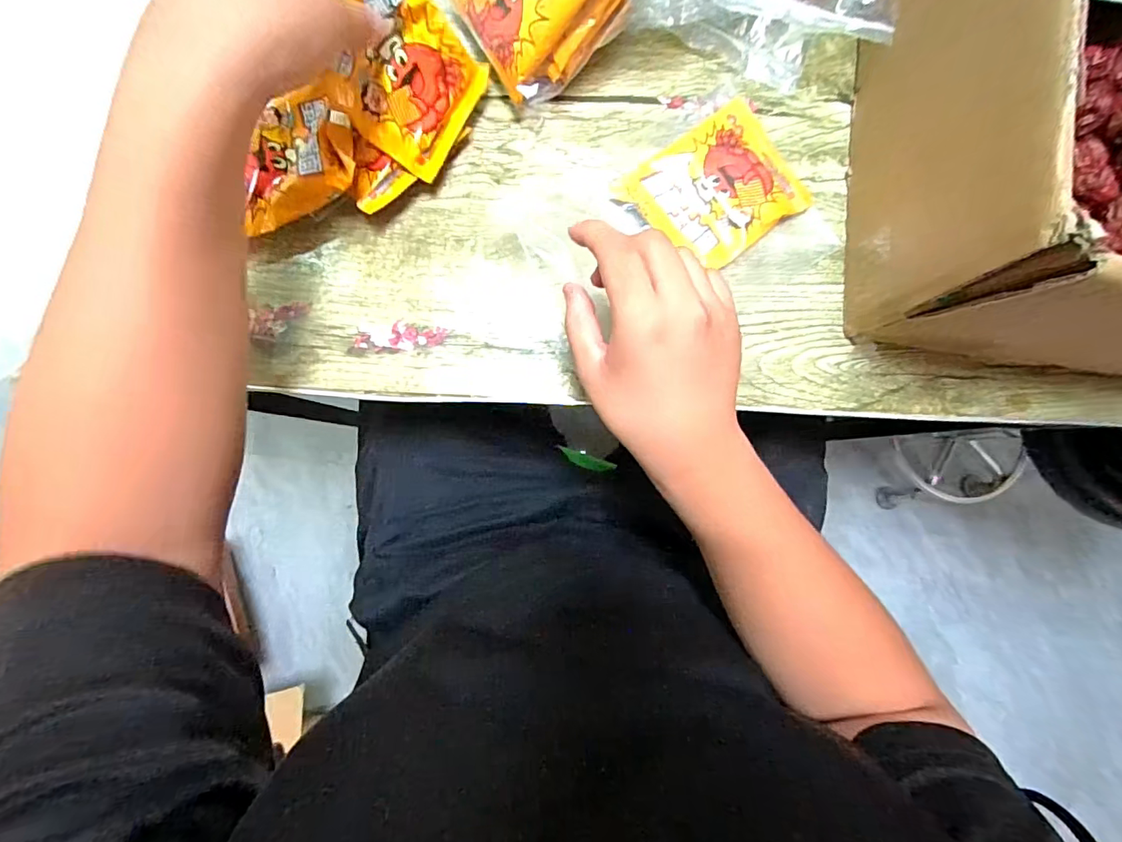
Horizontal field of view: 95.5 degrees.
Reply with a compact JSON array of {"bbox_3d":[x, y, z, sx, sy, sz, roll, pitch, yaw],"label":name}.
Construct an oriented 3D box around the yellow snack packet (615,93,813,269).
[{"bbox_3d":[0.111,-0.166,0.362,0.113,0.012,0.093,-36,87,-3],"label":"yellow snack packet"}]

